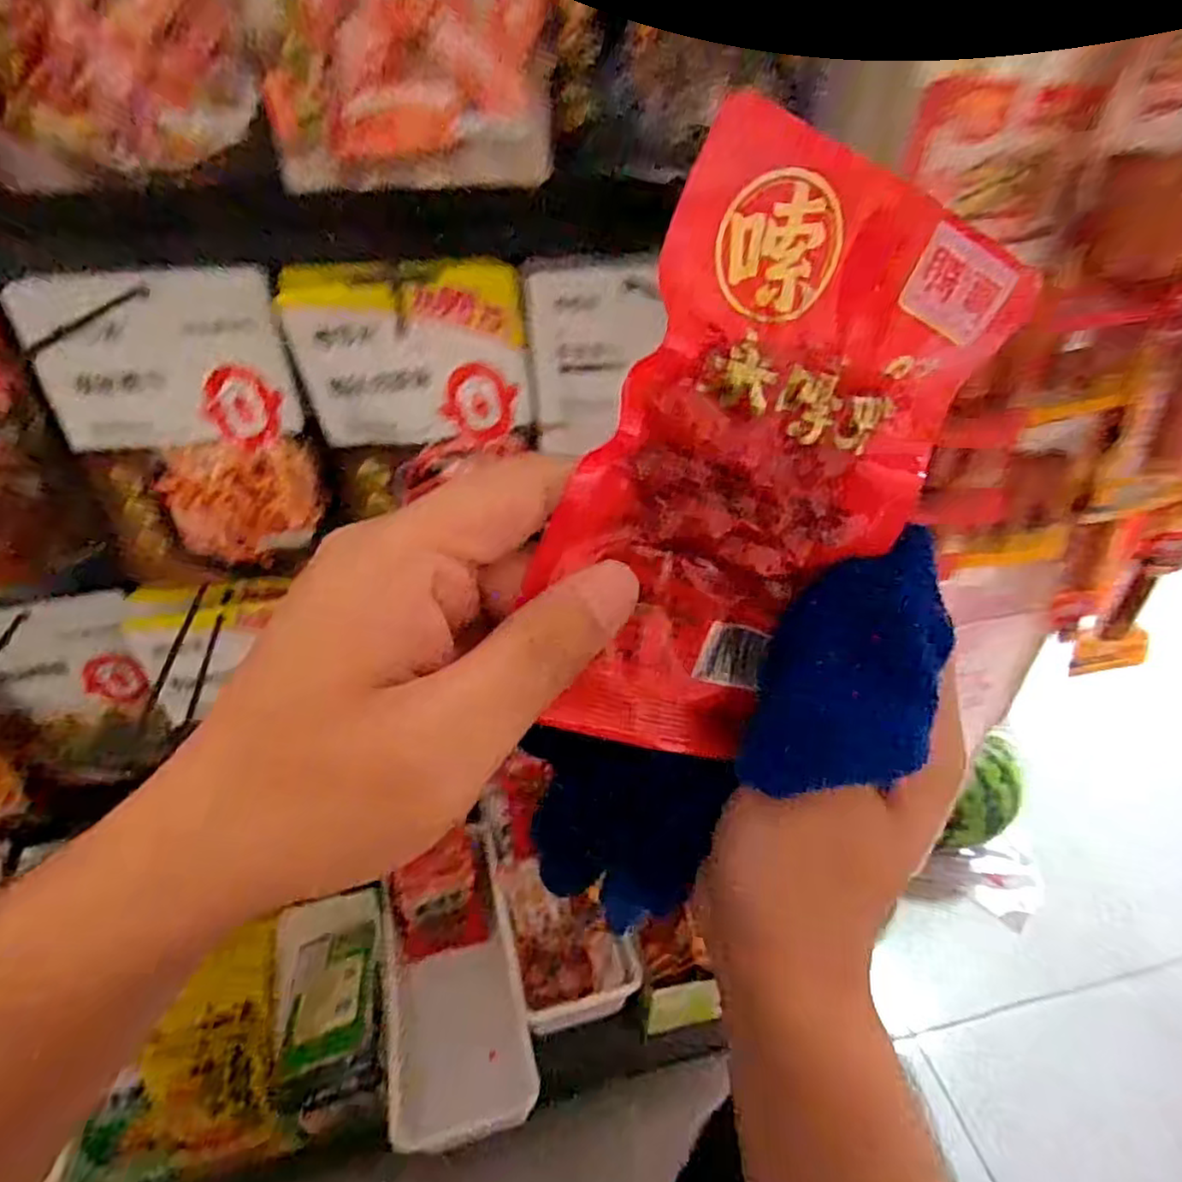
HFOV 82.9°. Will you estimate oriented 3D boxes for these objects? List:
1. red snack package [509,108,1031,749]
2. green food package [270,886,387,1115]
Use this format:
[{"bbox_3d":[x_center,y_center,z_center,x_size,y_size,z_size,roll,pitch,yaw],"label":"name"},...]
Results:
[{"bbox_3d":[0.032,-0.020,0.159,0.075,0.144,0.018,18,21,-18],"label":"red snack package"},{"bbox_3d":[-0.248,0.389,0.644,0.097,0.047,0.168,-9,38,-12],"label":"green food package"}]

